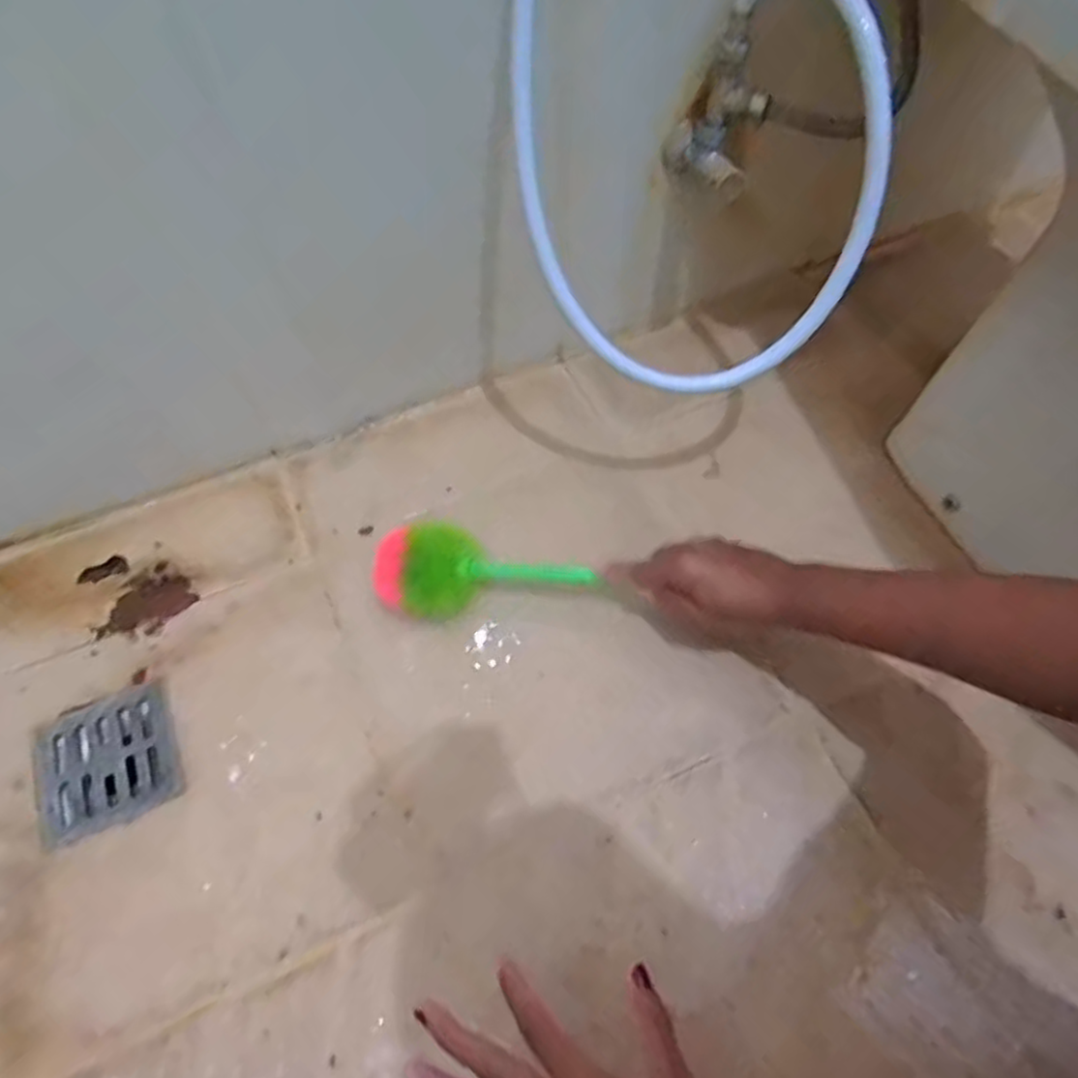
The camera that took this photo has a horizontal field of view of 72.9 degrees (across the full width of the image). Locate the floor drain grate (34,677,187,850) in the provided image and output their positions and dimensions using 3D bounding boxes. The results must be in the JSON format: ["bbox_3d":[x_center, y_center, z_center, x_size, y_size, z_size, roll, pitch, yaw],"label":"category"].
[{"bbox_3d":[-0.326,0.167,0.555,0.096,0.006,0.101,-23,61,-12],"label":"floor drain grate"}]

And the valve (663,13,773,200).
[{"bbox_3d":[0.135,-0.327,0.550,0.075,0.115,0.052,24,54,15],"label":"valve"}]

